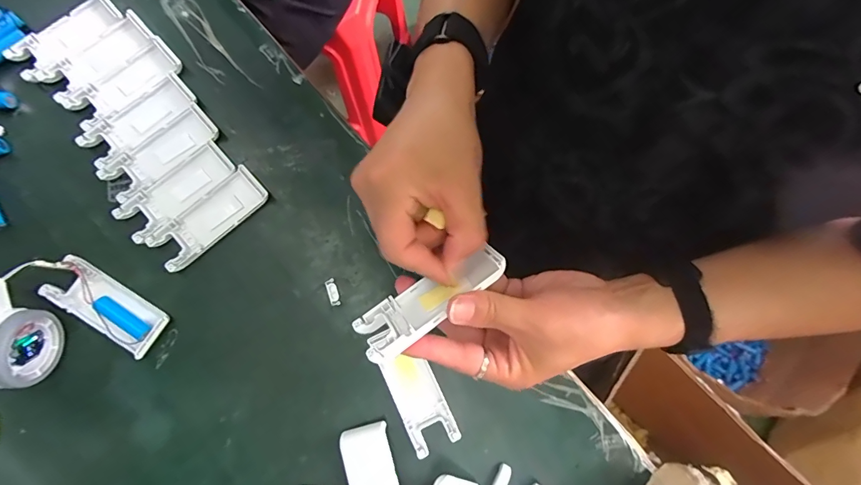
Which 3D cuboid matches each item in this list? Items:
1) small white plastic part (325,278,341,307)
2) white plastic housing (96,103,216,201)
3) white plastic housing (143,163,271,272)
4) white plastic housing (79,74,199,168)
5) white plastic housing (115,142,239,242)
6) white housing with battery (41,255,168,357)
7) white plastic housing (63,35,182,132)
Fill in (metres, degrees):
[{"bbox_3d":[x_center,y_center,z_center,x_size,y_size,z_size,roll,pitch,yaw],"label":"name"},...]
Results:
[{"bbox_3d":[-0.086,0.044,0.365,0.010,0.004,0.023,-20,80,-6],"label":"small white plastic part"},{"bbox_3d":[-0.244,-0.081,0.374,0.102,0.009,0.040,-39,83,-9],"label":"white plastic housing"},{"bbox_3d":[-0.194,-0.023,0.366,0.102,0.010,0.041,-41,83,-9],"label":"white plastic housing"},{"bbox_3d":[-0.265,-0.112,0.377,0.101,0.008,0.039,-42,83,-9],"label":"white plastic housing"},{"bbox_3d":[-0.226,-0.047,0.369,0.102,0.007,0.039,-42,83,-10],"label":"white plastic housing"},{"bbox_3d":[-0.269,0.054,0.345,0.099,0.014,0.040,32,79,4],"label":"white housing with battery"},{"bbox_3d":[-0.287,-0.149,0.391,0.104,0.008,0.042,-41,83,-9],"label":"white plastic housing"}]

